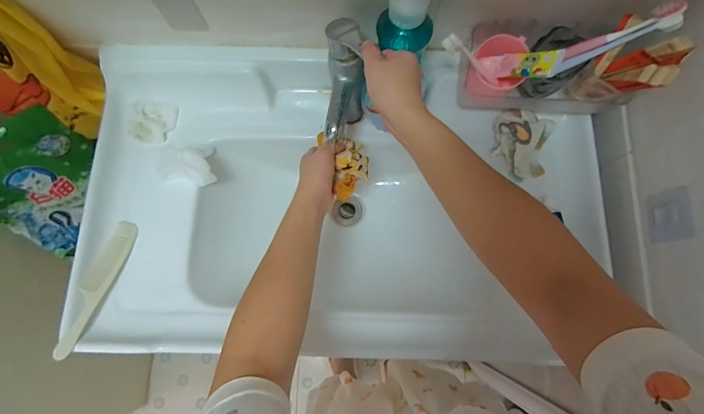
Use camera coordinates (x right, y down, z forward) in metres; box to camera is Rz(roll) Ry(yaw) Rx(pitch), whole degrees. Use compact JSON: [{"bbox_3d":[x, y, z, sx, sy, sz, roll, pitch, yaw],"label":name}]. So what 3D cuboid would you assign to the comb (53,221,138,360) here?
[{"bbox_3d":[-0.382,0.117,0.538,0.038,0.007,0.203,28,60,-23],"label":"comb"}]

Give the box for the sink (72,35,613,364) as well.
[{"bbox_3d":[-0.013,0.000,0.644,0.799,0.218,0.479,2,78,1],"label":"sink"}]

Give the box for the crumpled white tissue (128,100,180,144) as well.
[{"bbox_3d":[-0.340,-0.146,0.613,0.068,0.005,0.075,17,84,-18],"label":"crumpled white tissue"}]

